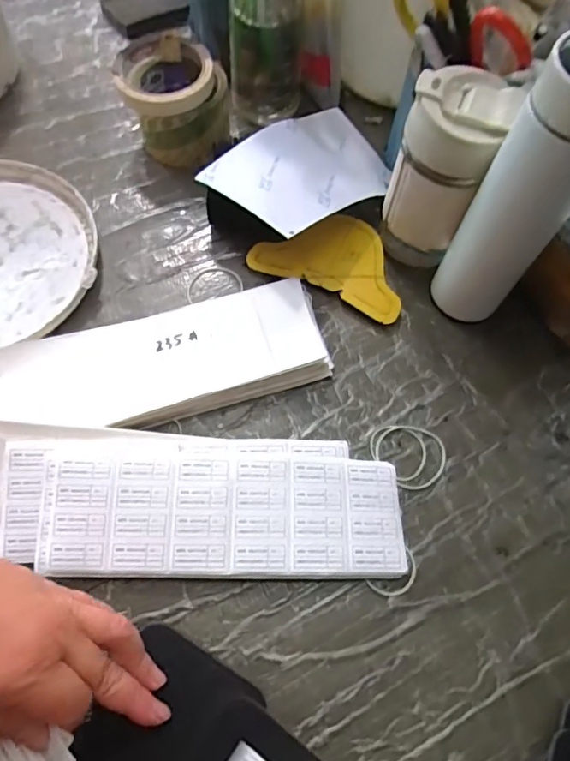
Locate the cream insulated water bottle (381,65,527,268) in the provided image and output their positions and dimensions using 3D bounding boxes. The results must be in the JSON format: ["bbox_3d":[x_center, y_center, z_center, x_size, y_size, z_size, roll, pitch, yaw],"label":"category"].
[{"bbox_3d":[0.126,-0.170,0.438,0.075,0.153,0.071,29,67,10],"label":"cream insulated water bottle"}]

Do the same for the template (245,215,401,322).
[{"bbox_3d":[0.048,-0.115,0.490,0.142,0.016,0.086,23,66,8],"label":"template"}]

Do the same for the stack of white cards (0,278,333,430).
[{"bbox_3d":[-0.097,-0.014,0.431,0.256,0.028,0.088,-14,67,-9],"label":"stack of white cards"}]

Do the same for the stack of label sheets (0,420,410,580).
[{"bbox_3d":[-0.066,0.090,0.385,0.303,0.029,0.102,2,65,-2],"label":"stack of label sheets"}]

